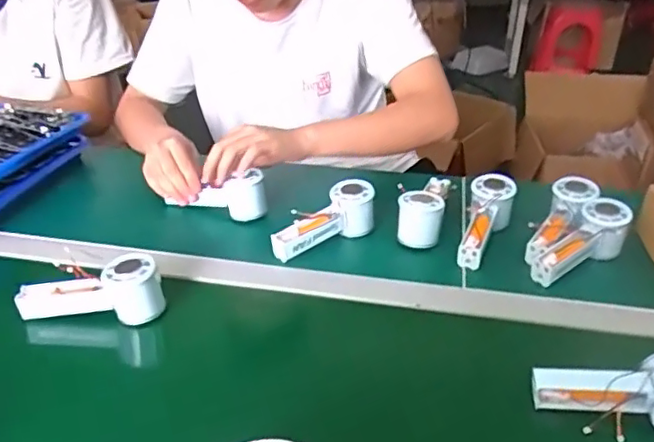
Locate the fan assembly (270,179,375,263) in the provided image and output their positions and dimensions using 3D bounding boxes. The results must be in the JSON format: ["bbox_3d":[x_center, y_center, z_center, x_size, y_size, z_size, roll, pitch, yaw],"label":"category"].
[{"bbox_3d":[-0.005,0.004,0.779,0.154,0.056,0.052,-30,41,-19],"label":"fan assembly"}]

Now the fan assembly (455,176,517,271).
[{"bbox_3d":[0.202,0.001,0.778,0.057,0.046,0.158,16,52,22],"label":"fan assembly"}]

